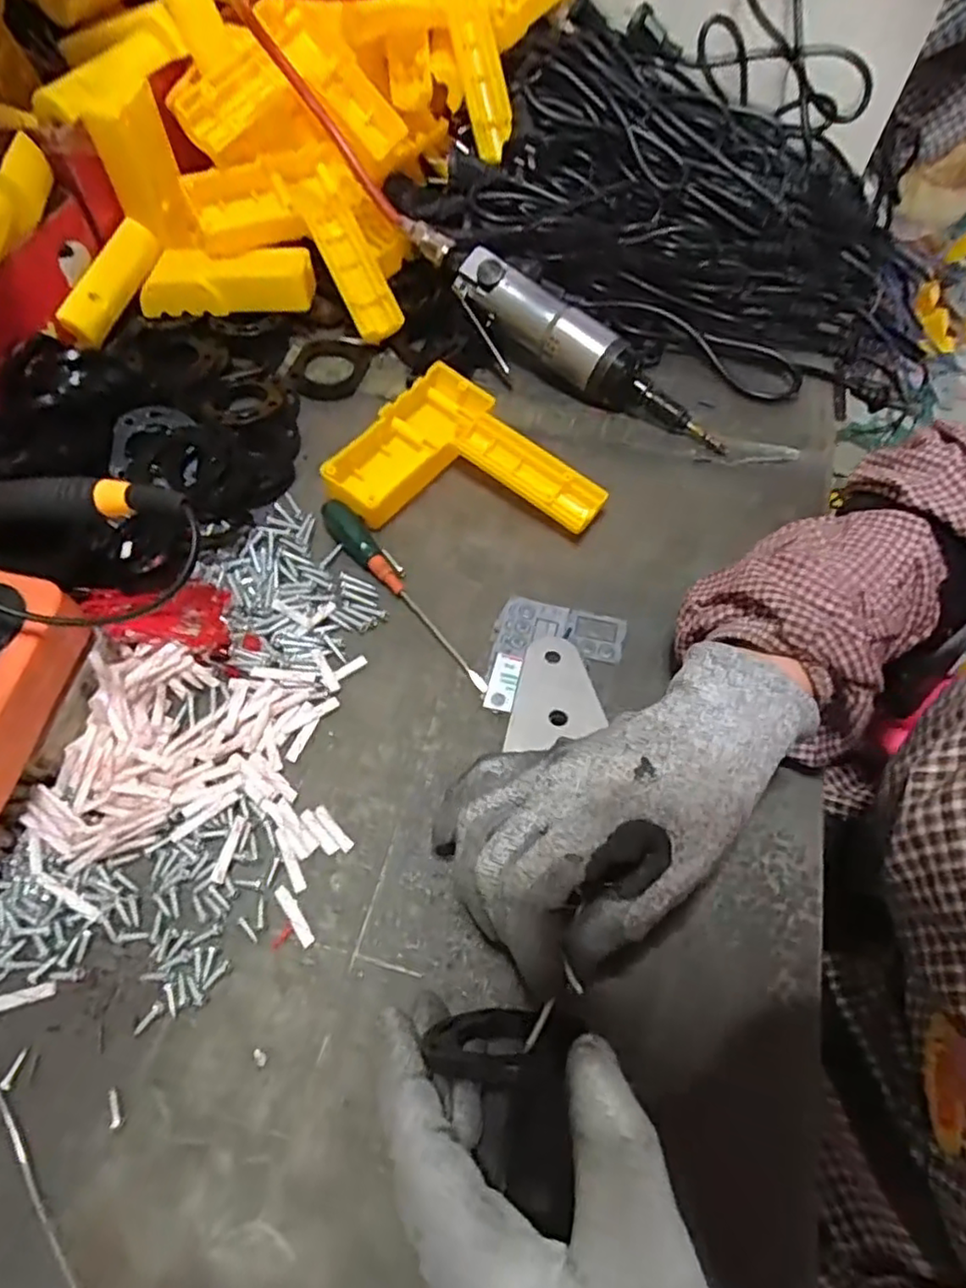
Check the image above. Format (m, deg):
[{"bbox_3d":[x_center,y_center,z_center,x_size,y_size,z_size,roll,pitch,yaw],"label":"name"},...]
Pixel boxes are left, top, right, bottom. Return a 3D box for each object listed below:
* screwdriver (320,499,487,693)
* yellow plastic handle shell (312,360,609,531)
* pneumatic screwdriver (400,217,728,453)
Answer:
[{"bbox_3d":[-0.045,-0.031,0.375,0.018,0.015,0.145,-37,68,-19],"label":"screwdriver"},{"bbox_3d":[-0.010,-0.124,0.420,0.161,0.030,0.108,2,61,0],"label":"yellow plastic handle shell"},{"bbox_3d":[0.048,-0.212,0.458,0.265,0.055,0.050,30,65,15],"label":"pneumatic screwdriver"}]

